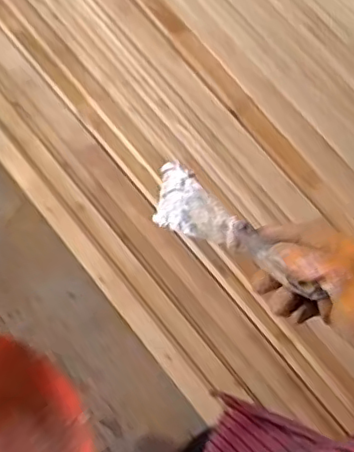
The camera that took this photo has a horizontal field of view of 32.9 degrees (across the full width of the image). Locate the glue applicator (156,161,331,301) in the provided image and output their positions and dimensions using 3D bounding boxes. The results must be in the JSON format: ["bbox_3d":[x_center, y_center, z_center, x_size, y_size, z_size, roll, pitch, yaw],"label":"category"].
[{"bbox_3d":[0.043,0.000,0.572,0.176,0.070,0.028,29,38,33],"label":"glue applicator"}]

